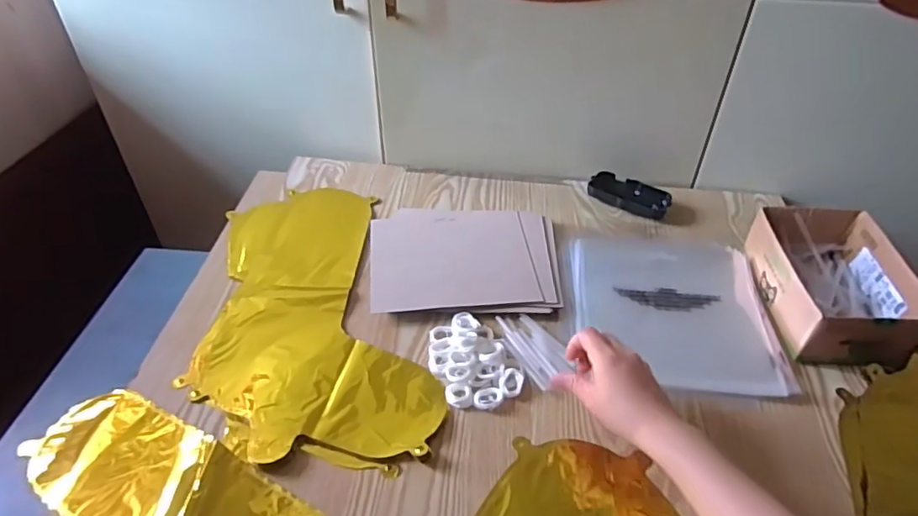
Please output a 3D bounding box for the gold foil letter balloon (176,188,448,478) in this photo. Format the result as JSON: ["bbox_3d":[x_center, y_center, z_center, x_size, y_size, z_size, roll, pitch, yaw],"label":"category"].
[{"bbox_3d":[-0.174,0.054,0.640,0.218,0.012,0.405,-11,44,-14],"label":"gold foil letter balloon"}]

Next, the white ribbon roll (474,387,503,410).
[{"bbox_3d":[0.028,0.135,0.559,0.028,0.006,0.020,-3,43,-5],"label":"white ribbon roll"}]

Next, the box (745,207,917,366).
[{"bbox_3d":[0.407,0.026,0.633,0.129,0.060,0.192,3,43,2],"label":"box"}]

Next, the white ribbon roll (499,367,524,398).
[{"bbox_3d":[0.051,0.122,0.566,0.023,0.004,0.029,27,63,9],"label":"white ribbon roll"}]

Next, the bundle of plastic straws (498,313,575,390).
[{"bbox_3d":[0.081,0.092,0.616,0.049,0.010,0.097,-16,46,-19],"label":"bundle of plastic straws"}]

